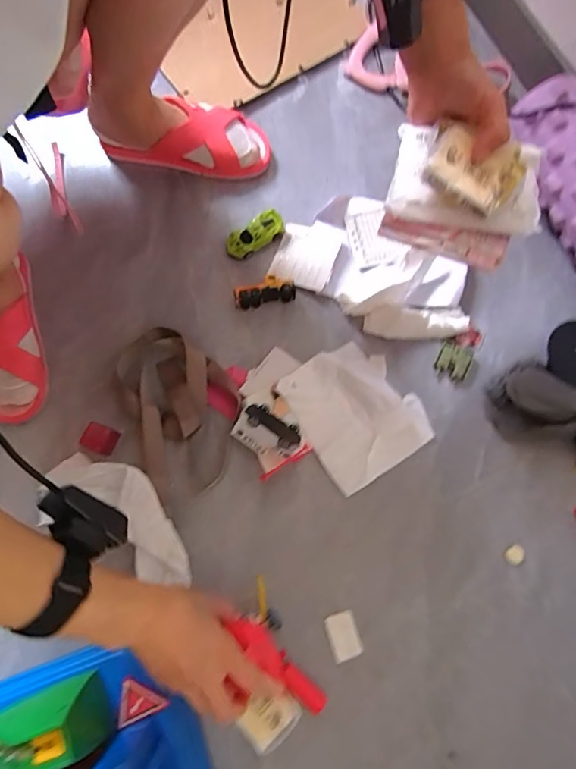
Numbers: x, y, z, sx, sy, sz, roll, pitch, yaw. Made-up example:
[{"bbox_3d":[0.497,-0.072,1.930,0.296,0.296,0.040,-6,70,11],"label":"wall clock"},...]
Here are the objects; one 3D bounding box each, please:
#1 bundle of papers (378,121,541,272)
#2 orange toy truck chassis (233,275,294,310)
[{"bbox_3d":[0.157,-0.171,0.411,0.130,0.053,0.105,15,76,3],"label":"bundle of papers"},{"bbox_3d":[-0.031,-0.119,0.587,0.075,0.031,0.029,-10,76,-3],"label":"orange toy truck chassis"}]

